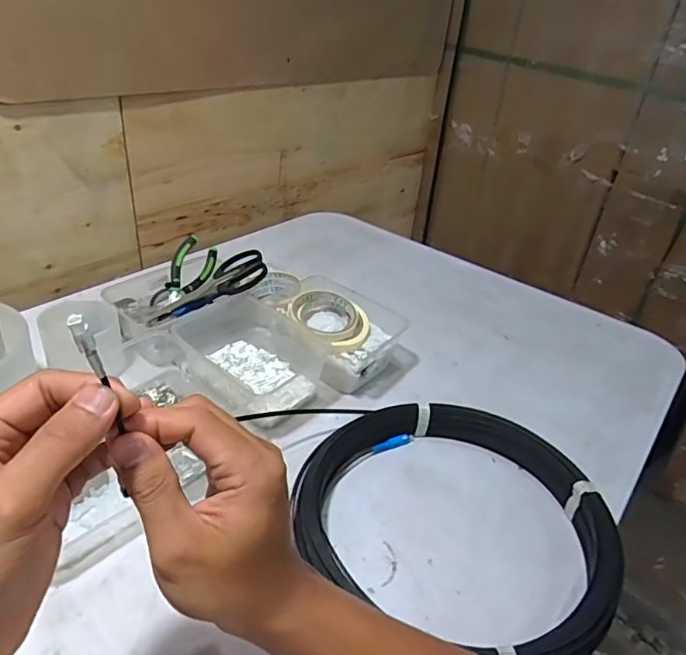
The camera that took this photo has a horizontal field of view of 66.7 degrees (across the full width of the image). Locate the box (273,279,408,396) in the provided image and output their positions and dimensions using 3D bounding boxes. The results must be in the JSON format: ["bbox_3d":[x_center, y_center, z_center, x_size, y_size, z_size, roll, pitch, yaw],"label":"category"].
[{"bbox_3d":[-0.021,-0.005,0.703,0.190,0.071,0.134,32,41,33],"label":"box"}]

